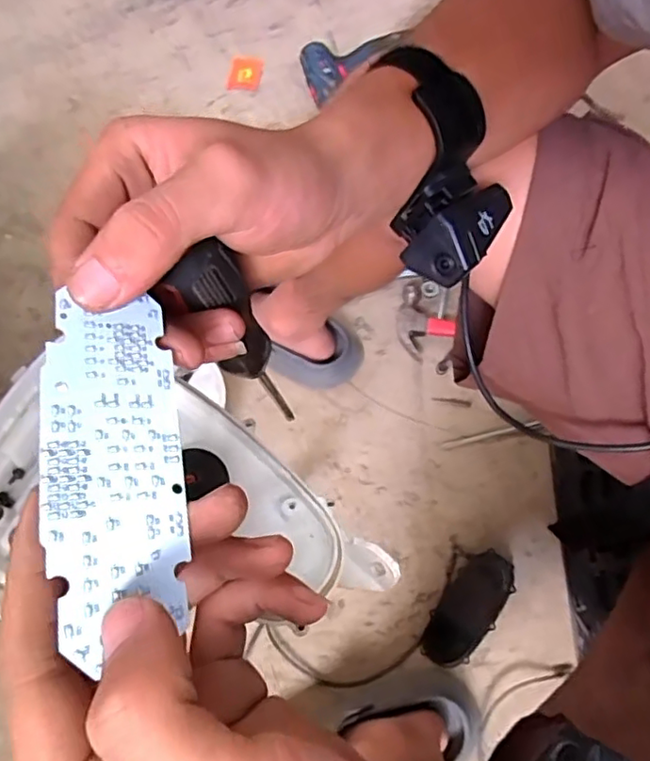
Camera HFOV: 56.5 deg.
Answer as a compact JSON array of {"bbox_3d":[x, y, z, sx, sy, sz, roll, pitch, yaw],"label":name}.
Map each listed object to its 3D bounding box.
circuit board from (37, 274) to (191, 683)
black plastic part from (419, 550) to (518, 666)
[{"bbox_3d":[-0.057,0.020,0.166,0.036,0.004,0.093,1,65,-31],"label":"circuit board"},{"bbox_3d":[0.153,0.242,0.647,0.059,0.016,0.129,33,72,14],"label":"black plastic part"}]

